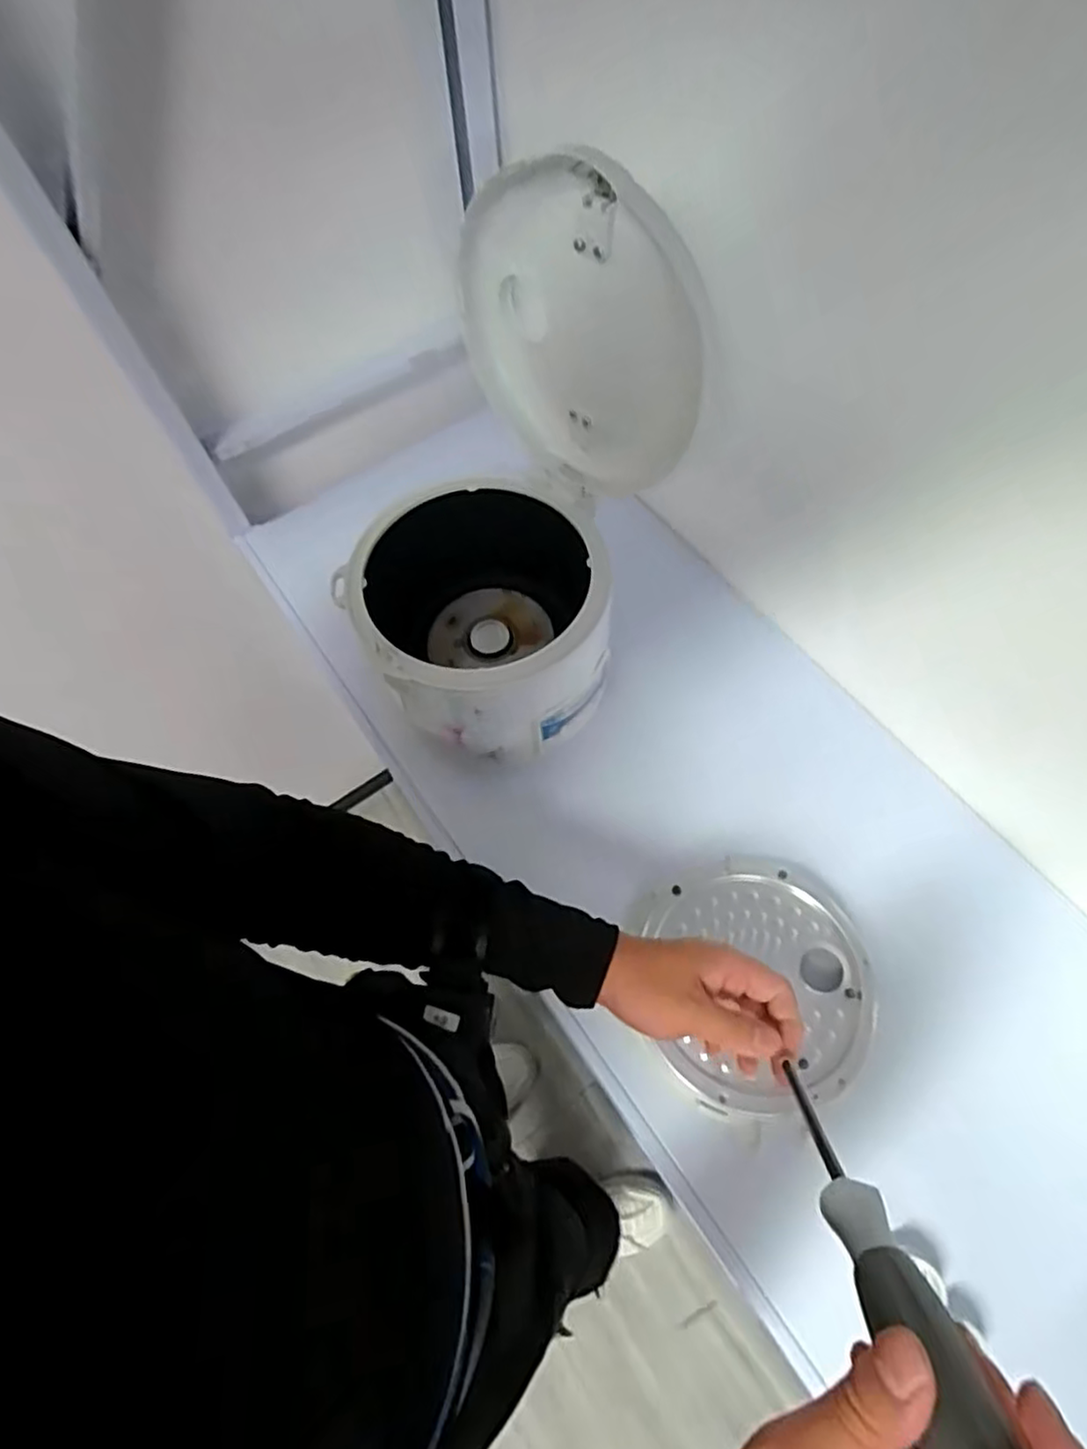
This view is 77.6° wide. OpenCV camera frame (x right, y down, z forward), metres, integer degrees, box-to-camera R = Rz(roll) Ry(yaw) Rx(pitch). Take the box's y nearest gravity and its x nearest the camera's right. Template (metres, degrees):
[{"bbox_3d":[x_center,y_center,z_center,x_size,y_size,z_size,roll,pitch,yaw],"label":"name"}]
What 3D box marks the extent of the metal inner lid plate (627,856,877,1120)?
[{"bbox_3d":[0.173,0.205,0.547,0.170,0.021,0.188,-11,65,-3],"label":"metal inner lid plate"}]

